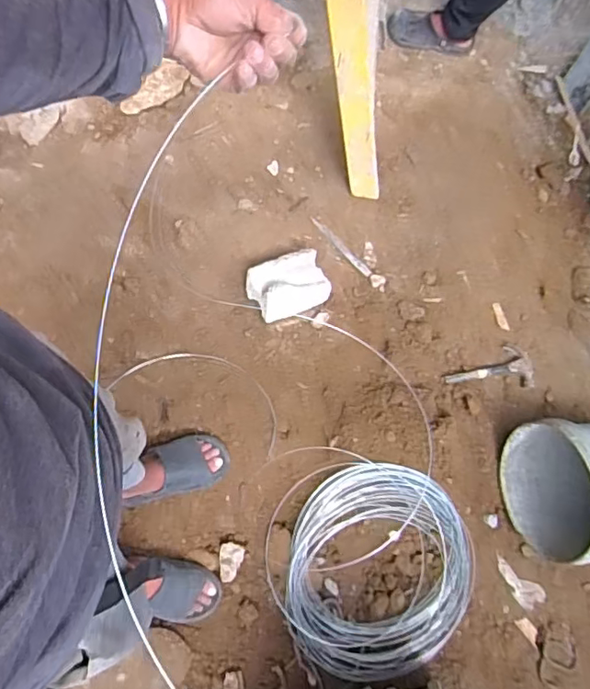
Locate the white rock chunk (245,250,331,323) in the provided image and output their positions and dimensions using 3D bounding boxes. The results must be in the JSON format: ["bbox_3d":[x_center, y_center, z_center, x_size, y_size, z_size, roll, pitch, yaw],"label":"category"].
[{"bbox_3d":[-0.017,-0.159,1.475,0.209,0.104,0.140,-22,74,-9],"label":"white rock chunk"}]

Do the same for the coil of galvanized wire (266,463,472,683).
[{"bbox_3d":[0.174,0.502,1.261,0.454,0.061,0.478,-1,95,-9],"label":"coil of galvanized wire"}]

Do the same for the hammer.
[{"bbox_3d":[0.514,0.067,1.492,0.271,0.025,0.115,-4,72,-20],"label":"hammer"}]

